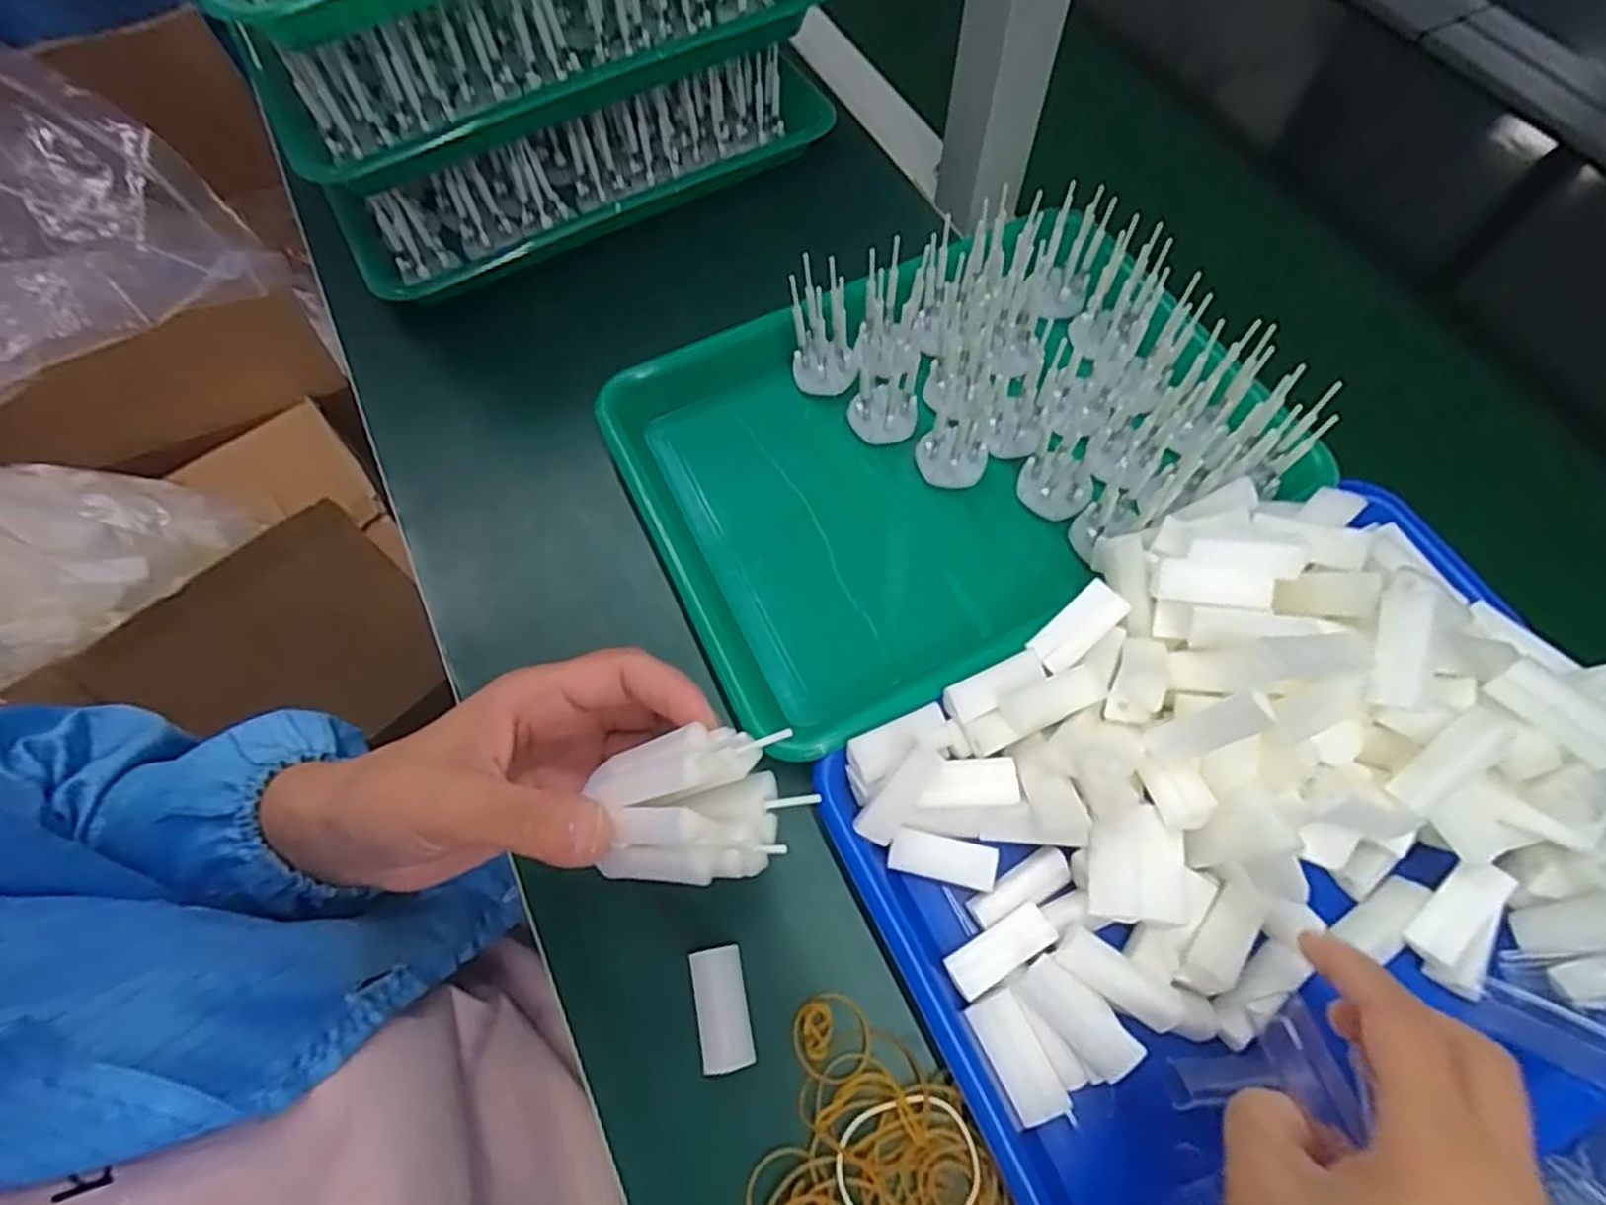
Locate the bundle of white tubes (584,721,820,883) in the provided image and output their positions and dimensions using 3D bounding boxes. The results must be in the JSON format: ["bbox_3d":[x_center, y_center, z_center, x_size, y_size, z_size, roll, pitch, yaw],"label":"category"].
[{"bbox_3d":[-0.032,0.064,0.237,0.065,0.037,0.043,-18,66,-7],"label":"bundle of white tubes"}]

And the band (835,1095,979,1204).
[{"bbox_3d":[0.040,0.215,0.289,0.054,0.007,0.043,-16,65,-7],"label":"band"}]

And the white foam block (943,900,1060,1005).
[{"bbox_3d":[0.081,0.142,0.311,0.046,0.010,0.018,-29,67,-12],"label":"white foam block"}]

